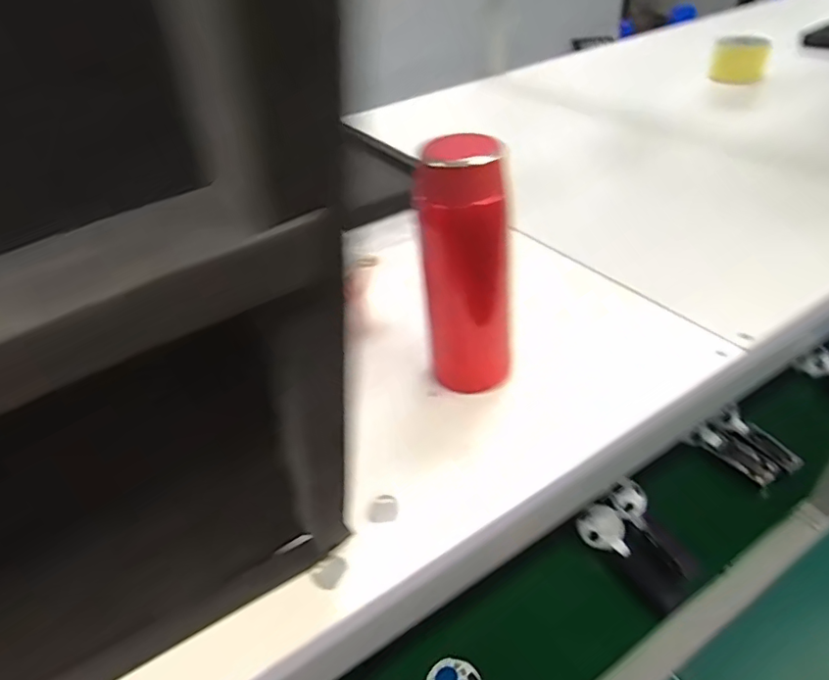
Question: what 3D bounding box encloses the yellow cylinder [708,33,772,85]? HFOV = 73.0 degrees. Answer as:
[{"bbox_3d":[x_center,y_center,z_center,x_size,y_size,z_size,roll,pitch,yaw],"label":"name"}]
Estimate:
[{"bbox_3d":[0.539,-0.465,0.931,0.085,0.065,0.064,13,43,23],"label":"yellow cylinder"}]

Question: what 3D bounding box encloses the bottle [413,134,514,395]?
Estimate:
[{"bbox_3d":[0.037,-0.049,0.389,0.059,0.174,0.048,-1,39,7],"label":"bottle"}]

